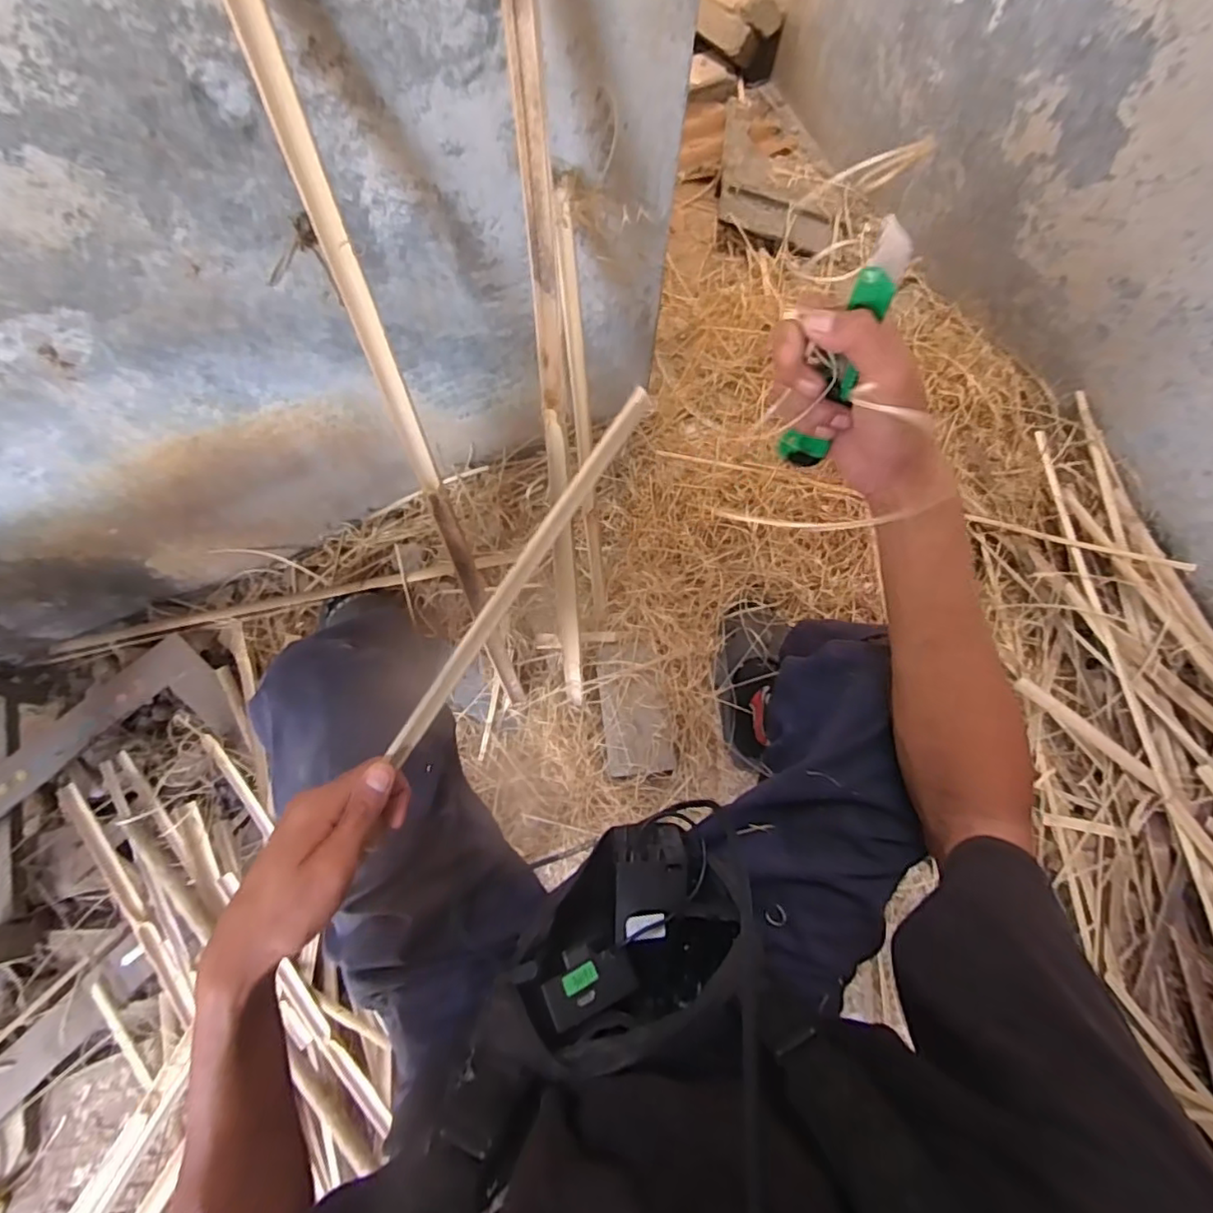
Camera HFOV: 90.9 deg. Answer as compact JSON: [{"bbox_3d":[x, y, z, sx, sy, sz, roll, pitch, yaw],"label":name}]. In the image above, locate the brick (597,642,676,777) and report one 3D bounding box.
[{"bbox_3d":[0.045,0.162,0.954,0.101,0.056,0.209,-8,75,-4],"label":"brick"}]

